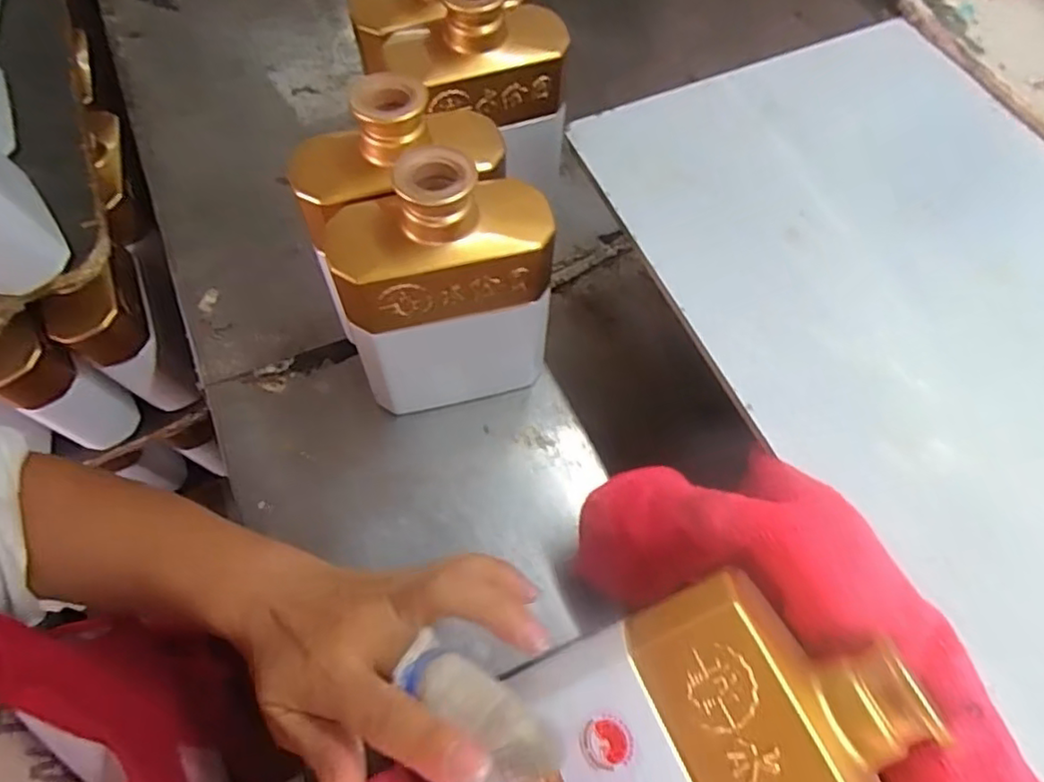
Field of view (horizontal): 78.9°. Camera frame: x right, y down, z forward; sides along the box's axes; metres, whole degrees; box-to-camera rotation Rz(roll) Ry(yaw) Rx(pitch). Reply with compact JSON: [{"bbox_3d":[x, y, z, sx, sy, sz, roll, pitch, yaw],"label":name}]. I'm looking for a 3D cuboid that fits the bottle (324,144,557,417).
[{"bbox_3d":[-0.041,-0.054,0.352,0.109,0.160,0.057,-17,66,-4],"label":"bottle"}]

